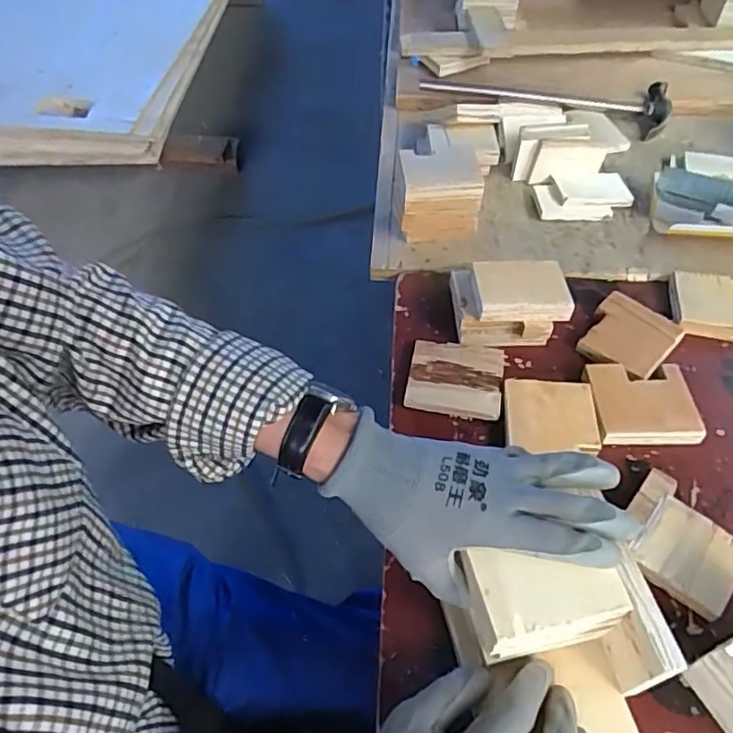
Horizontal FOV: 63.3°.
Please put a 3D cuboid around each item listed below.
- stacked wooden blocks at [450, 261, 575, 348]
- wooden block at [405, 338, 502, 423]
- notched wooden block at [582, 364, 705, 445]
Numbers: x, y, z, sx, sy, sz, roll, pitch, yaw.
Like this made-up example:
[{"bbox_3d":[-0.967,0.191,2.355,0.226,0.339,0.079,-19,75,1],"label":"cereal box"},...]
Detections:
[{"bbox_3d":[0.145,-0.067,0.616,0.112,0.061,0.080,-3,50,0],"label":"stacked wooden blocks"},{"bbox_3d":[0.088,0.011,0.589,0.090,0.015,0.084,6,51,7],"label":"wooden block"},{"bbox_3d":[0.260,0.035,0.565,0.092,0.021,0.082,-1,50,1],"label":"notched wooden block"}]

